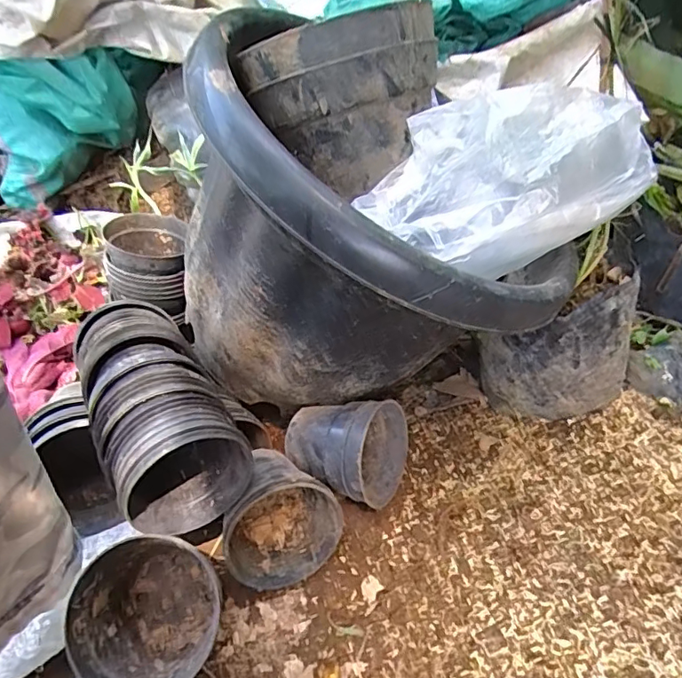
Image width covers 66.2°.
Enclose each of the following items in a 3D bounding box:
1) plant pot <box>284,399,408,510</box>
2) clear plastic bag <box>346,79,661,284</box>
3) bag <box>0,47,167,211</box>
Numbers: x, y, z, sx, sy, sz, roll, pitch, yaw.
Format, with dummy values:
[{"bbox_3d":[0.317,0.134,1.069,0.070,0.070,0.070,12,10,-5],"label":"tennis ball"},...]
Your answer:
[{"bbox_3d":[0.011,0.135,0.651,0.115,0.119,0.117,2,68,38],"label":"plant pot"},{"bbox_3d":[0.165,-0.169,0.532,0.275,0.123,0.135,-19,50,-10],"label":"clear plastic bag"},{"bbox_3d":[-0.483,-0.367,0.897,0.361,0.252,0.091,-9,49,-2],"label":"bag"}]

